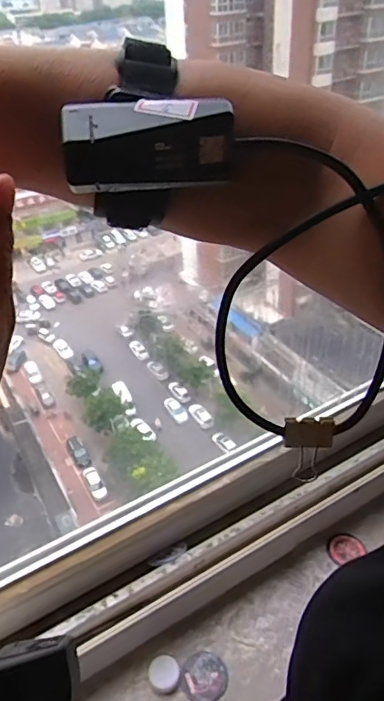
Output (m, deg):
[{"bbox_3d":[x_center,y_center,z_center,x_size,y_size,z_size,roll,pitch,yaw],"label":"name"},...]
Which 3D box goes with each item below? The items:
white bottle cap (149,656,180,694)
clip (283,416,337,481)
[{"bbox_3d":[-0.027,0.312,0.507,0.029,0.008,0.030,-2,36,2],"label":"white bottle cap"},{"bbox_3d":[0.061,0.049,0.272,0.025,0.029,0.019,4,37,11],"label":"clip"}]

